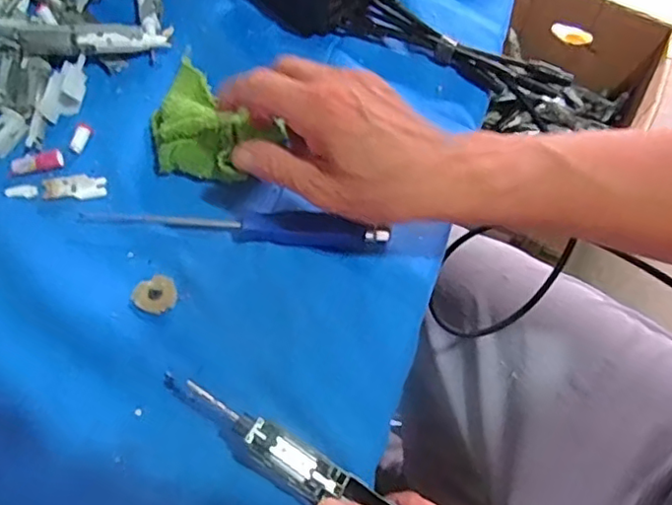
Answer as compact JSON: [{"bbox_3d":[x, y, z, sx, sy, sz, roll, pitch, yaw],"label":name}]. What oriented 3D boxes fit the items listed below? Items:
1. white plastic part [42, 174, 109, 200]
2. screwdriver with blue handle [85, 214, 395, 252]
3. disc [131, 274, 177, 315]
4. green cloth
[{"bbox_3d":[-0.171,-0.044,0.403,0.041,0.004,0.018,1,65,1],"label":"white plastic part"},{"bbox_3d":[-0.063,-0.017,0.383,0.189,0.013,0.016,6,65,3],"label":"screwdriver with blue handle"},{"bbox_3d":[-0.108,0.025,0.366,0.025,0.006,0.023,0,65,0],"label":"disc"},{"bbox_3d":[-0.086,-0.078,0.402,0.089,0.028,0.062,39,71,17],"label":"green cloth"}]

